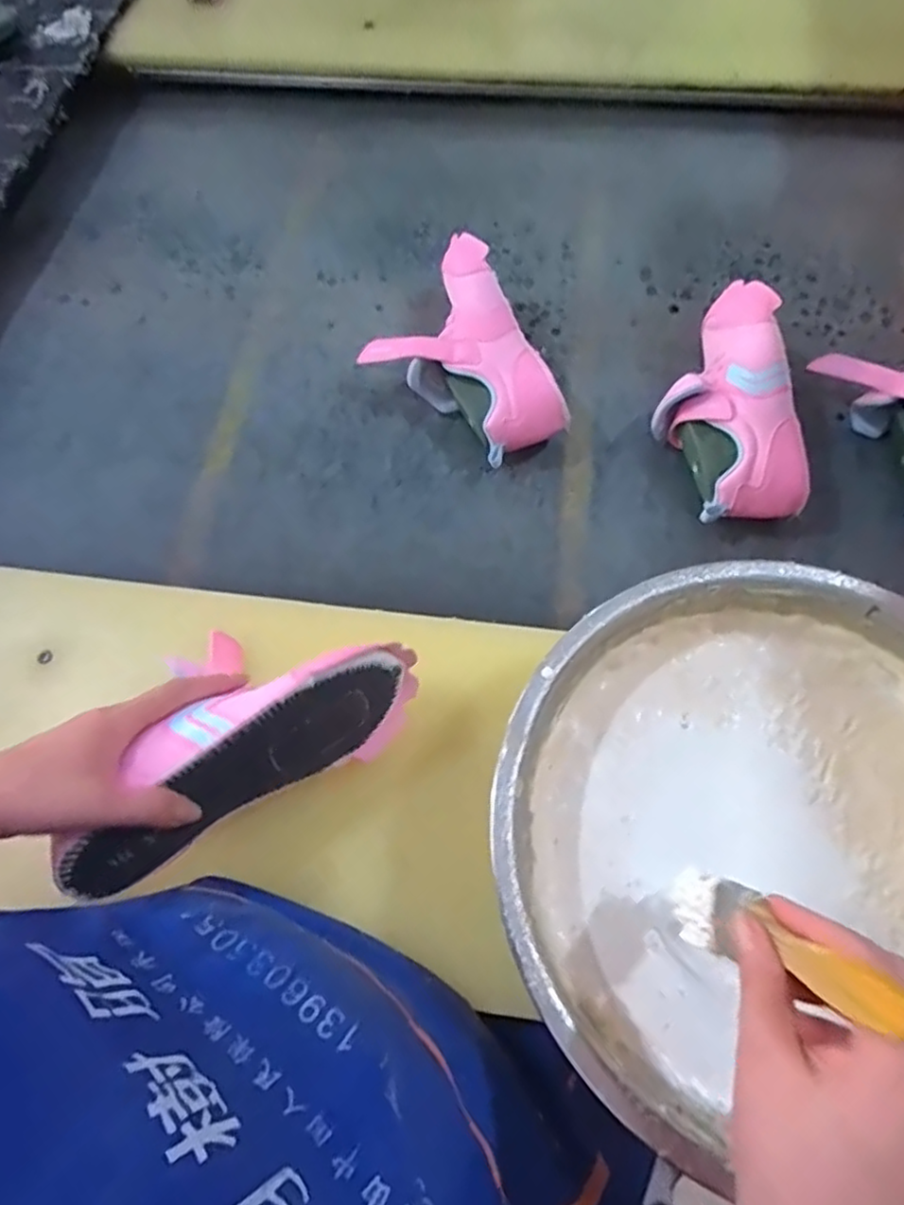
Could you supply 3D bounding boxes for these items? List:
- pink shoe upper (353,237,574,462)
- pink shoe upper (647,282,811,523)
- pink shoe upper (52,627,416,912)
[{"bbox_3d":[-0.004,-0.239,0.656,0.149,0.080,0.240,-20,67,-7],"label":"pink shoe upper"},{"bbox_3d":[0.251,-0.191,0.625,0.114,0.082,0.246,-2,66,2],"label":"pink shoe upper"},{"bbox_3d":[-0.144,0.086,0.447,0.240,0.082,0.085,-29,37,-22],"label":"pink shoe upper"}]

